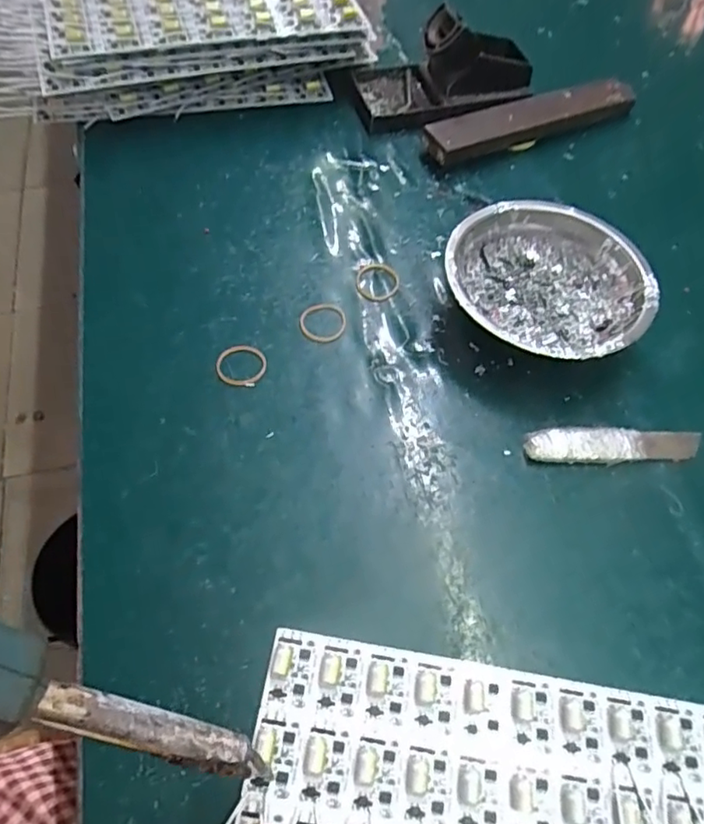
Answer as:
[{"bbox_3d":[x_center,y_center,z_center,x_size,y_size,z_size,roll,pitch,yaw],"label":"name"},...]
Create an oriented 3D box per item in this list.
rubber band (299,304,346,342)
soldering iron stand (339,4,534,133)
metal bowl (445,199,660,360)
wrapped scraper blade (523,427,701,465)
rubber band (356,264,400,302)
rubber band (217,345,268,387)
[{"bbox_3d":[-0.019,-0.059,0.378,0.029,0.004,0.031,0,60,-4],"label":"rubber band"},{"bbox_3d":[0.079,-0.292,0.493,0.148,0.066,0.087,-12,61,-11],"label":"soldering iron stand"},{"bbox_3d":[0.124,-0.079,0.382,0.124,0.041,0.123,2,60,-3],"label":"metal bowl"},{"bbox_3d":[0.153,0.020,0.341,0.104,0.007,0.021,0,60,-4],"label":"wrapped scraper blade"},{"bbox_3d":[0.018,-0.090,0.401,0.029,0.004,0.035,11,59,2],"label":"rubber band"},{"bbox_3d":[-0.067,-0.029,0.357,0.031,0.004,0.028,-11,61,-11],"label":"rubber band"}]

